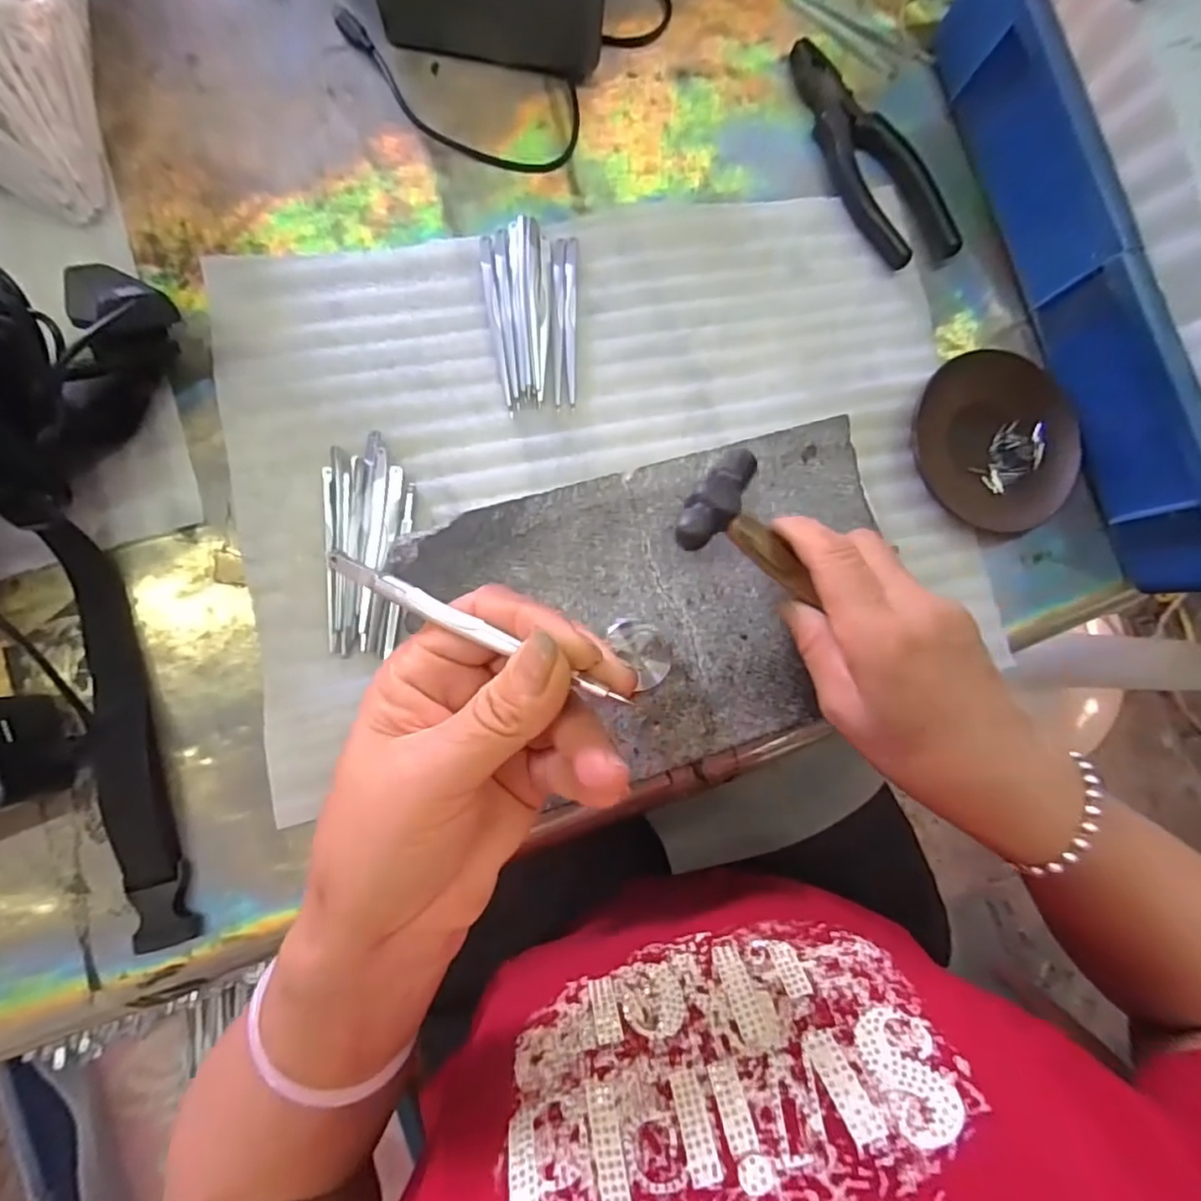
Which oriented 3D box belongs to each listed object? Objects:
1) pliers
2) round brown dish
[{"bbox_3d":[0.175,-0.293,0.392,0.055,0.017,0.162,-26,90,-8],"label":"pliers"},{"bbox_3d":[0.254,-0.100,0.386,0.102,0.018,0.117,-34,91,-8],"label":"round brown dish"}]

